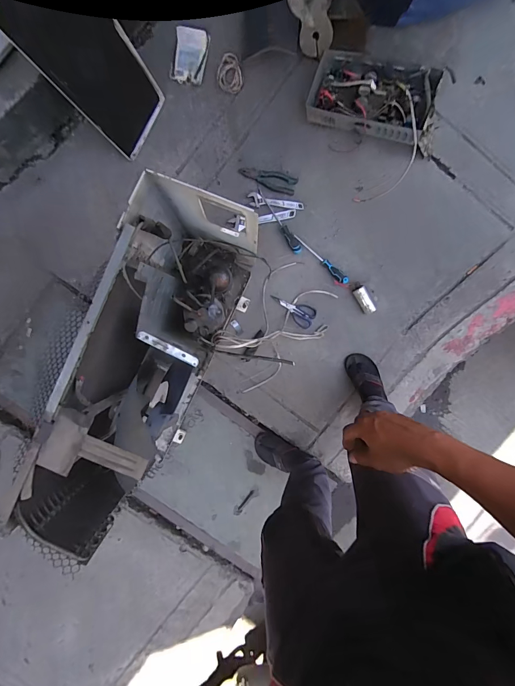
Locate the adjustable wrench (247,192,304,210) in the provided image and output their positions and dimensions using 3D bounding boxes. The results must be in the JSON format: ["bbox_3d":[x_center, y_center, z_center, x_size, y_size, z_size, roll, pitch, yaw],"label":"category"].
[{"bbox_3d":[0.062,-0.487,1.160,0.194,0.007,0.047,12,91,0],"label":"adjustable wrench"}]

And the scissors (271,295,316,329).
[{"bbox_3d":[0.126,-0.120,1.190,0.169,0.017,0.079,29,91,0],"label":"scissors"}]

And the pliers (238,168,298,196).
[{"bbox_3d":[0.035,-0.565,1.143,0.200,0.017,0.060,19,91,0],"label":"pliers"}]

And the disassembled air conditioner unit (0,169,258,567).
[{"bbox_3d":[-0.285,0.059,0.924,0.279,0.535,0.839,28,91,0],"label":"disassembled air conditioner unit"}]

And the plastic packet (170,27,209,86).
[{"bbox_3d":[-0.222,-0.950,1.098,0.108,0.015,0.151,10,108,-4],"label":"plastic packet"}]

